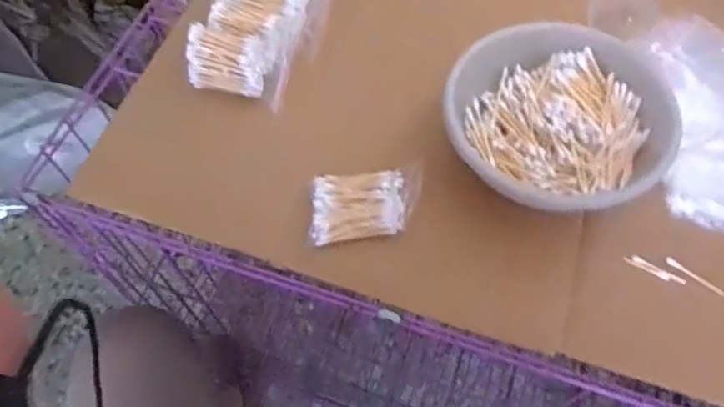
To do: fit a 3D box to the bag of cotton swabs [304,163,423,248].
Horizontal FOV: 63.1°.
[{"bbox_3d":[0.003,0.000,0.511,0.097,0.018,0.064,-3,61,-2],"label":"bag of cotton swabs"}]

